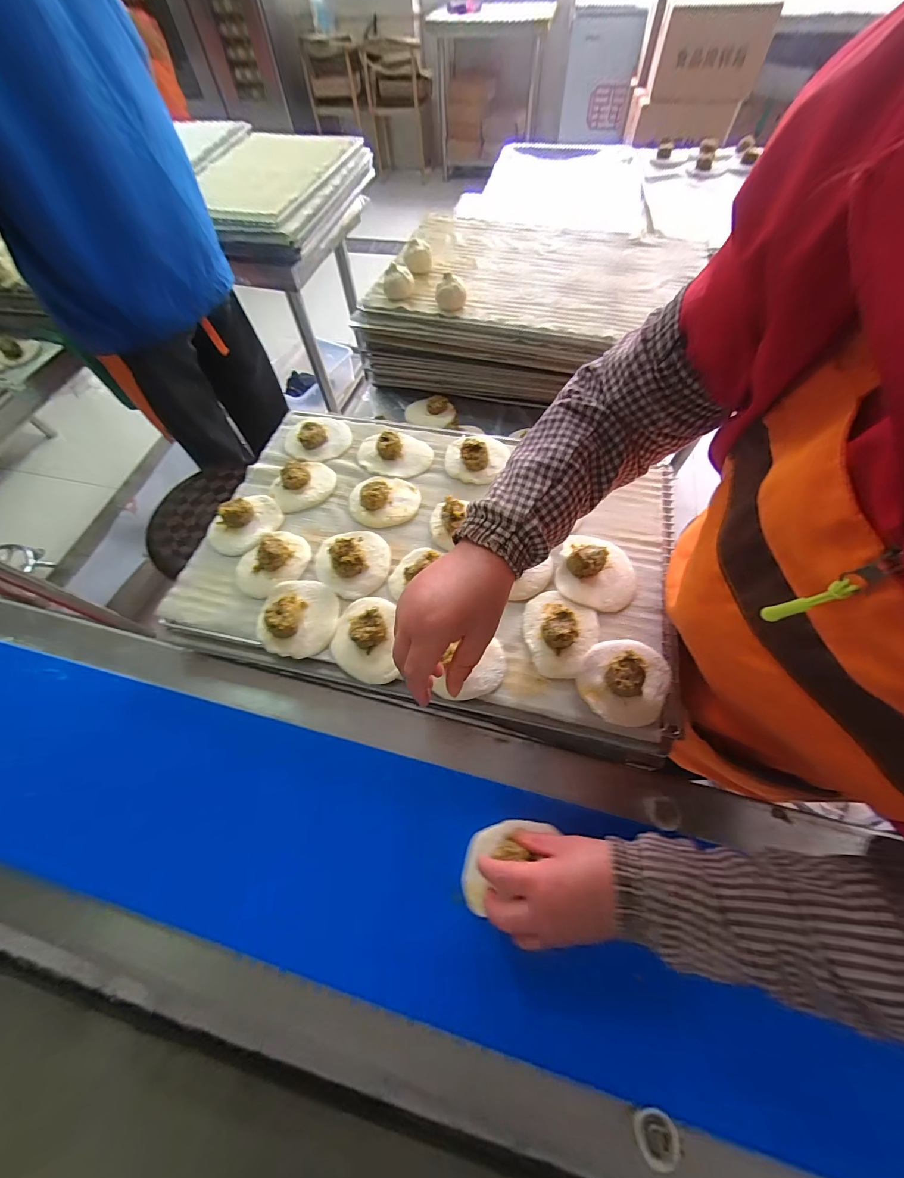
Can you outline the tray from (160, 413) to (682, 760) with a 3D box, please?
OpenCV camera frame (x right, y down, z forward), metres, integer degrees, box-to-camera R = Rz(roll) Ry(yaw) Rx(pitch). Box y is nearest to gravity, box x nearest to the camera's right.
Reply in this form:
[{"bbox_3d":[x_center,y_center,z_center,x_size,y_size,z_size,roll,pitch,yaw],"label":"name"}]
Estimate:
[{"bbox_3d":[-0.021,-0.067,0.504,0.606,0.050,0.411,12,64,9],"label":"tray"}]

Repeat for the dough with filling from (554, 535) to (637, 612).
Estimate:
[{"bbox_3d":[0.177,-0.026,0.463,0.093,0.031,0.100,14,64,10],"label":"dough with filling"}]

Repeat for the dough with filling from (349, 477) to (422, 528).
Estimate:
[{"bbox_3d":[-0.095,-0.130,0.528,0.096,0.031,0.084,-7,62,-1],"label":"dough with filling"}]

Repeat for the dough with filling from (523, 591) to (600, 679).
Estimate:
[{"bbox_3d":[0.117,0.046,0.426,0.081,0.029,0.093,29,67,16],"label":"dough with filling"}]

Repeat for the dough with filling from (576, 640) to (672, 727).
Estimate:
[{"bbox_3d":[0.183,0.090,0.398,0.085,0.033,0.096,39,71,20],"label":"dough with filling"}]

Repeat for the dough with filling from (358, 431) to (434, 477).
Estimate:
[{"bbox_3d":[-0.087,-0.206,0.568,0.110,0.025,0.080,10,63,8],"label":"dough with filling"}]

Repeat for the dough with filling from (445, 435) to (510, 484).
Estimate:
[{"bbox_3d":[0.037,-0.200,0.556,0.090,0.031,0.091,4,63,5],"label":"dough with filling"}]

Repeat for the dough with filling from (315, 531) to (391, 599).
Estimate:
[{"bbox_3d":[-0.127,-0.044,0.478,0.097,0.036,0.089,34,69,18],"label":"dough with filling"}]

